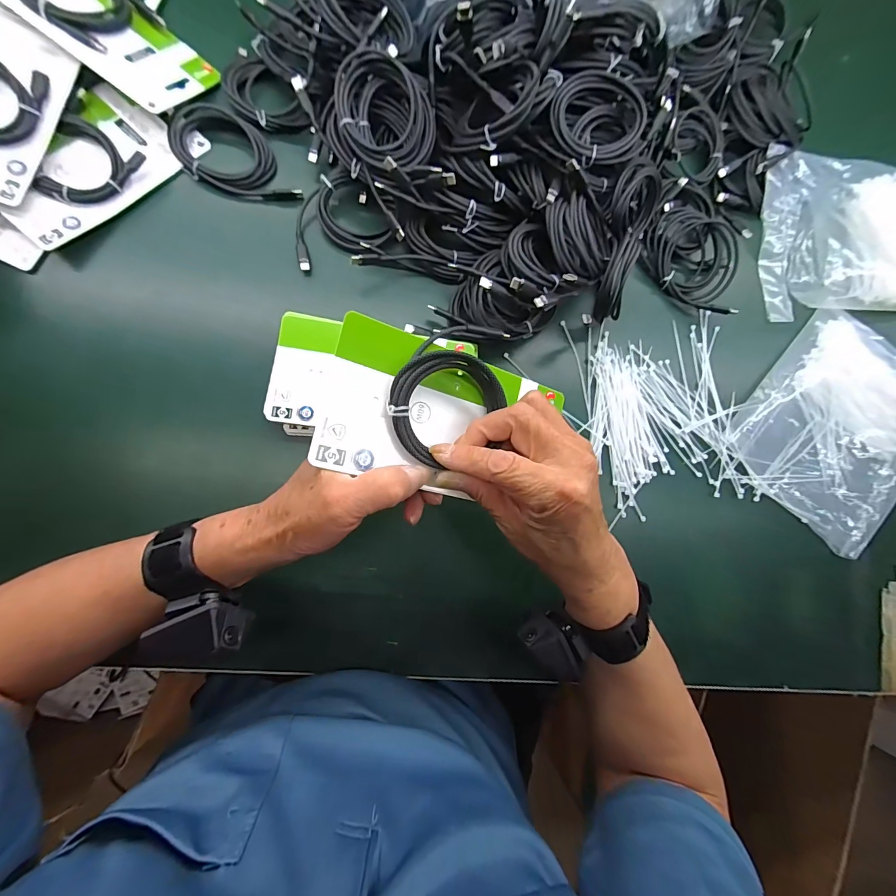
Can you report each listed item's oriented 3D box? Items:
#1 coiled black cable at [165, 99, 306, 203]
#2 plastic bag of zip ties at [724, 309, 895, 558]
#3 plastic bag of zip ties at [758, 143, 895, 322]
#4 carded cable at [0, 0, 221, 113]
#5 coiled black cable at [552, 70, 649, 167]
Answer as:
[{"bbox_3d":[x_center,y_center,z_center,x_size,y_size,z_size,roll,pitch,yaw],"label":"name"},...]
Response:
[{"bbox_3d":[-0.210,-0.280,0.365,0.078,0.021,0.124,-37,90,-10],"label":"coiled black cable"},{"bbox_3d":[0.440,-0.033,0.426,0.178,0.025,0.242,42,81,-2],"label":"plastic bag of zip ties"},{"bbox_3d":[0.489,-0.253,0.448,0.251,0.027,0.189,-2,85,-8],"label":"plastic bag of zip ties"},{"bbox_3d":[-0.320,-0.388,0.337,0.187,0.017,0.098,35,63,-16],"label":"carded cable"},{"bbox_3d":[0.132,-0.292,0.340,0.081,0.022,0.075,1,84,-8],"label":"coiled black cable"}]

